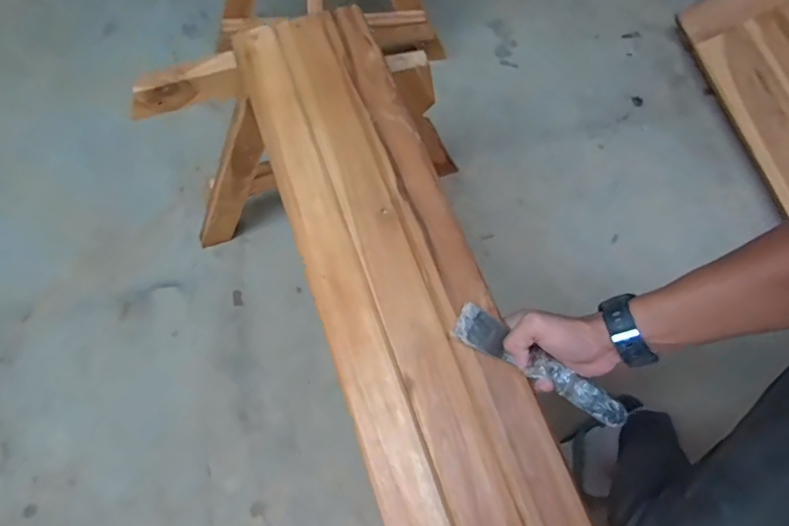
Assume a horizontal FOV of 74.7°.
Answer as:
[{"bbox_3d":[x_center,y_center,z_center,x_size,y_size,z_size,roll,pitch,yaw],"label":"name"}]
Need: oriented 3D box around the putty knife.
[{"bbox_3d":[0.145,0.103,0.517,0.184,0.016,0.043,32,71,9],"label":"putty knife"}]

